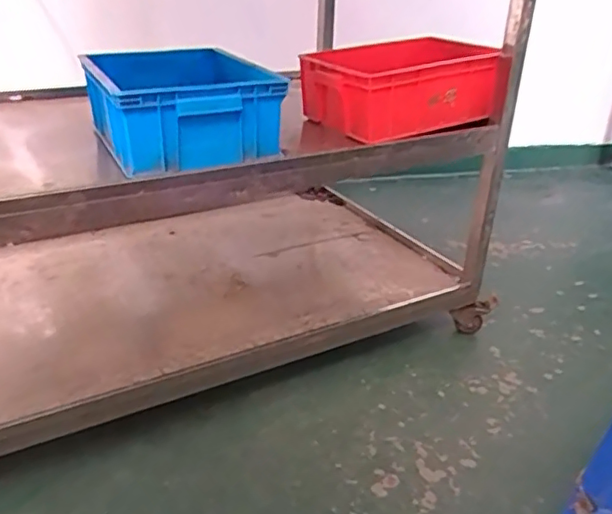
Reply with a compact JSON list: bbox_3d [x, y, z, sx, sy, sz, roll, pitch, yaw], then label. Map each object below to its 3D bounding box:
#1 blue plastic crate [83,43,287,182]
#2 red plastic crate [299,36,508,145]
[{"bbox_3d":[-0.258,-0.293,1.149,0.308,0.145,0.358,-15,32,-29],"label":"blue plastic crate"},{"bbox_3d":[0.204,-0.387,1.342,0.360,0.177,0.313,-8,29,-18],"label":"red plastic crate"}]

